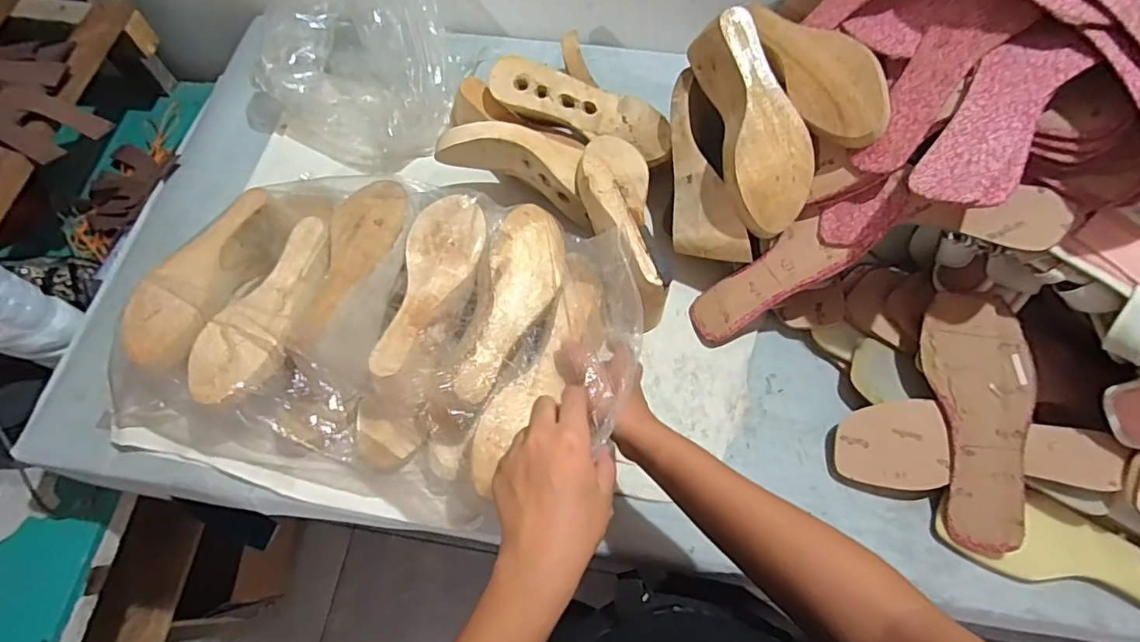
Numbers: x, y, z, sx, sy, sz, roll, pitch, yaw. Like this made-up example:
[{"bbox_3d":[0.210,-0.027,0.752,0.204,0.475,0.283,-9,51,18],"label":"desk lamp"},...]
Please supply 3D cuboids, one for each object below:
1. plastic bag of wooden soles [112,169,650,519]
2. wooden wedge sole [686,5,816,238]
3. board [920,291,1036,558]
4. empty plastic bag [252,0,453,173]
[{"bbox_3d":[-0.191,0.008,0.560,0.457,0.119,0.312,14,68,7],"label":"plastic bag of wooden soles"},{"bbox_3d":[0.180,-0.202,0.565,0.078,0.075,0.230,-14,84,-5],"label":"wooden wedge sole"},{"bbox_3d":[0.391,0.094,0.523,0.079,0.012,0.239,-8,83,31],"label":"board"},{"bbox_3d":[-0.283,-0.338,0.706,0.236,0.154,0.266,-12,67,-4],"label":"empty plastic bag"}]

